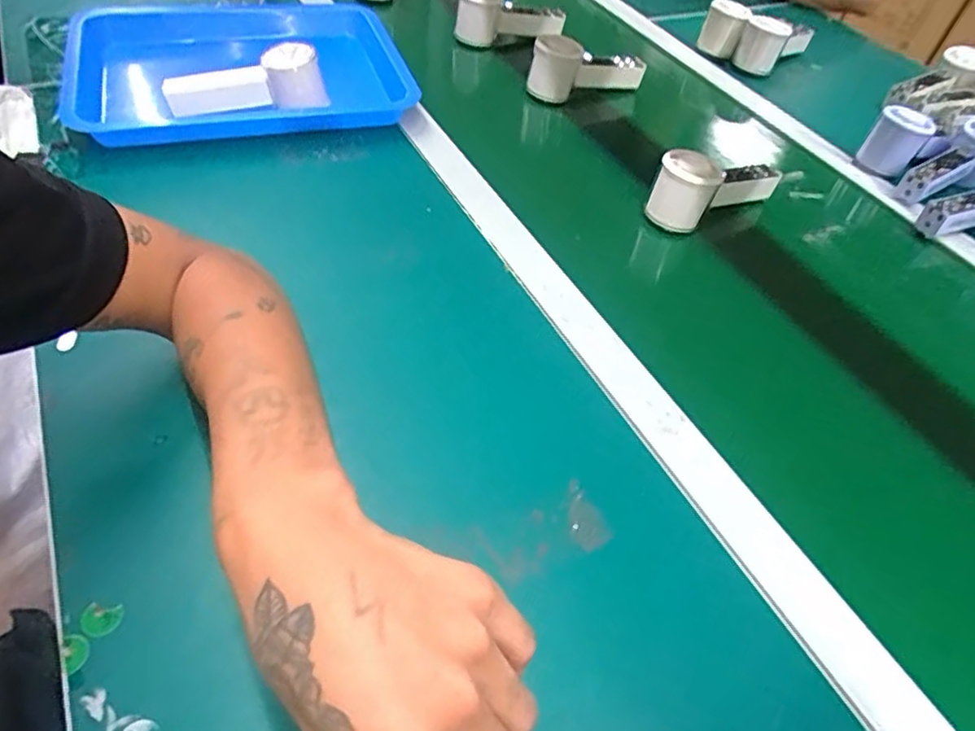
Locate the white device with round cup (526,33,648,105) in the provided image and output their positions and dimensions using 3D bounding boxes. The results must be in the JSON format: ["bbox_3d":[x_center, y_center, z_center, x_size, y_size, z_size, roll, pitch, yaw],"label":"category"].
[{"bbox_3d":[0.121,-0.360,0.753,0.145,0.061,0.052,-18,56,-26],"label":"white device with round cup"}]

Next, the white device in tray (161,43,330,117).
[{"bbox_3d":[-0.238,-0.275,0.615,0.149,0.058,0.039,-8,52,-20],"label":"white device in tray"}]

